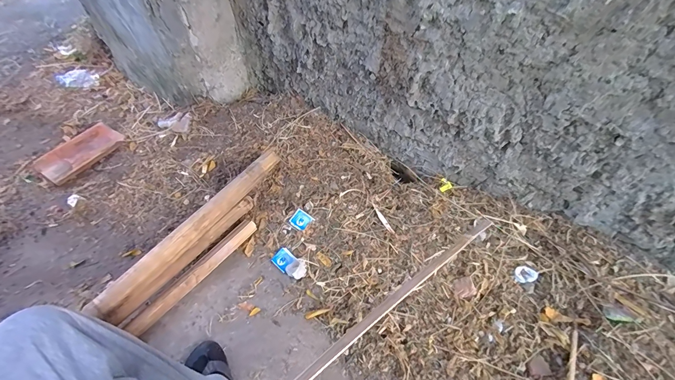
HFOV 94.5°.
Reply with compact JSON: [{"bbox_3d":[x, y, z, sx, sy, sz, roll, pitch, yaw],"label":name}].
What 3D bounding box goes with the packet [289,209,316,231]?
[{"bbox_3d":[-0.118,0.097,1.015,0.064,0.004,0.058,35,72,17],"label":"packet"}]

